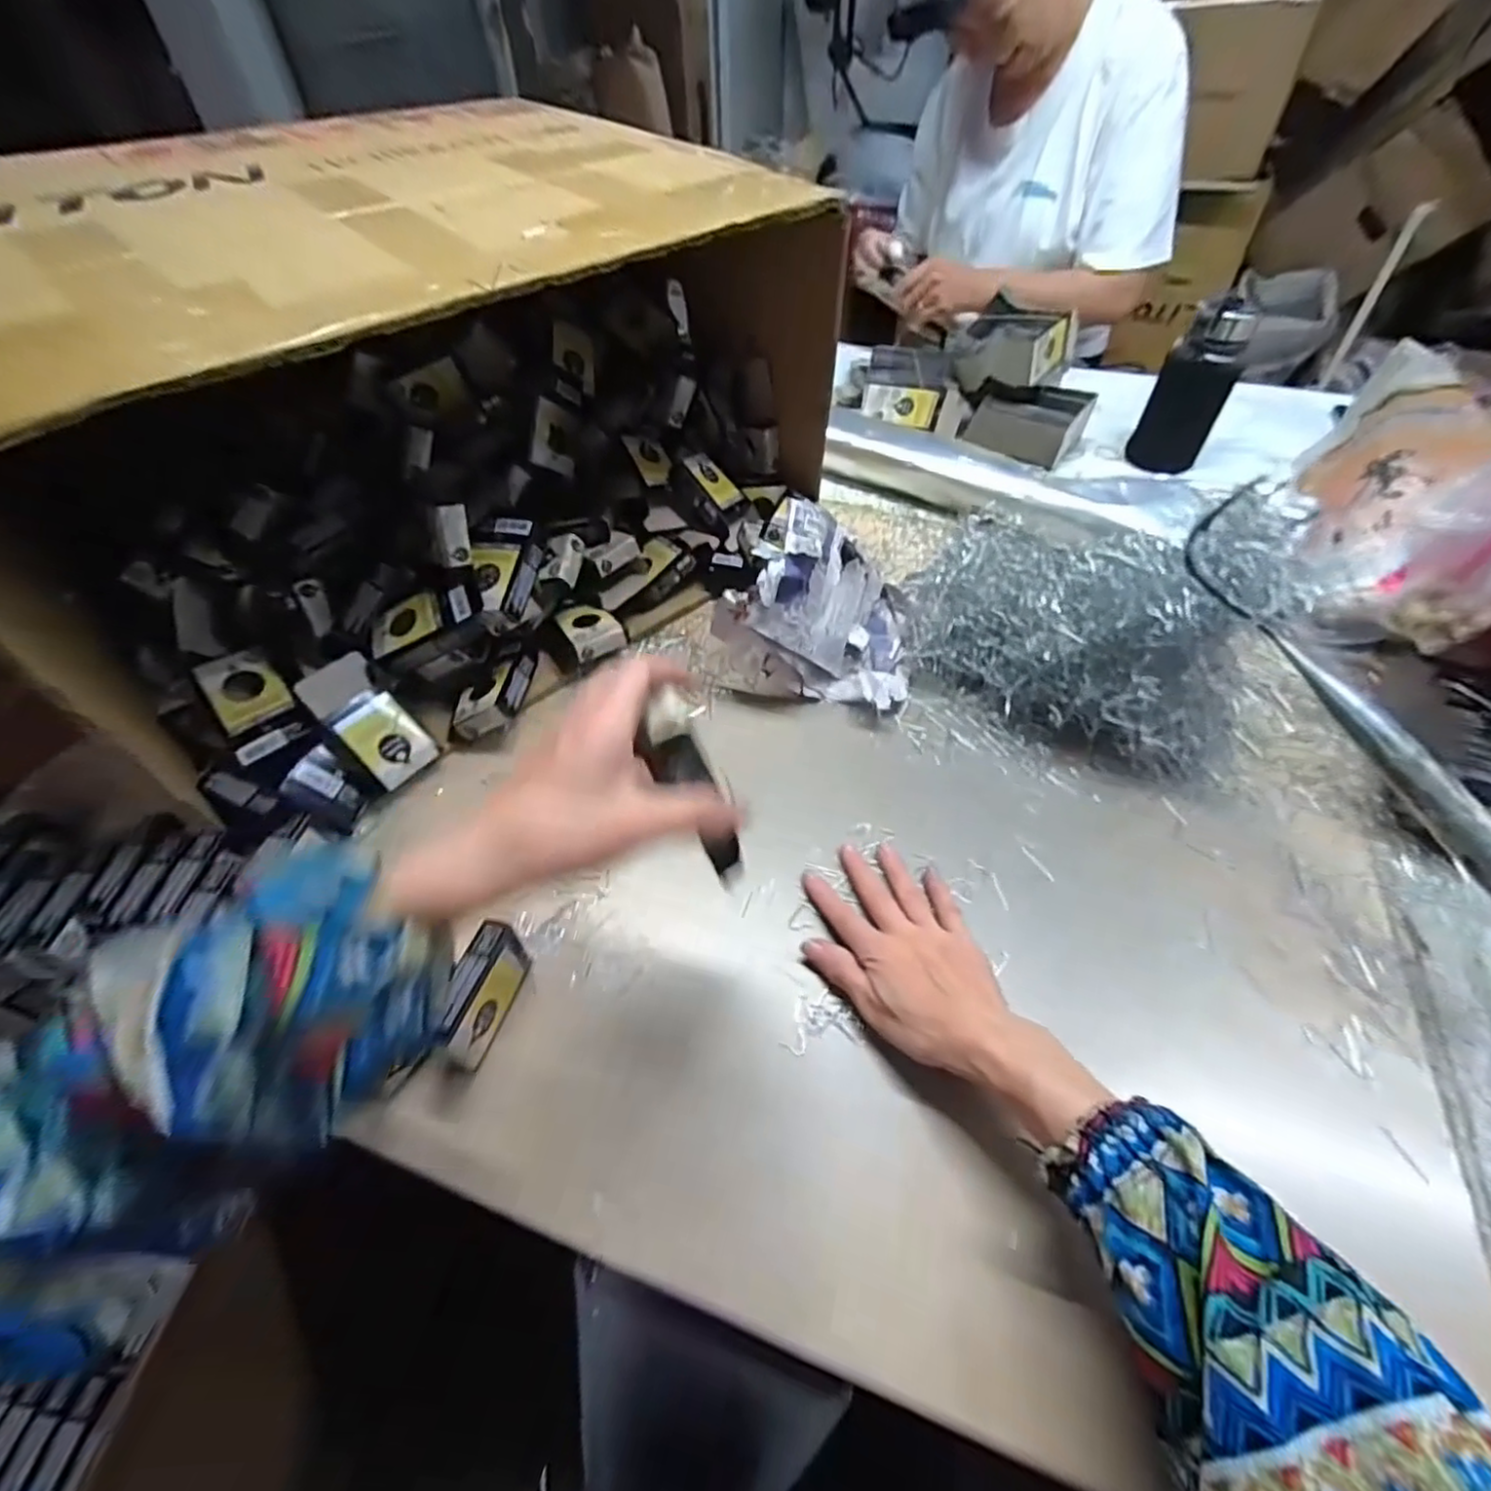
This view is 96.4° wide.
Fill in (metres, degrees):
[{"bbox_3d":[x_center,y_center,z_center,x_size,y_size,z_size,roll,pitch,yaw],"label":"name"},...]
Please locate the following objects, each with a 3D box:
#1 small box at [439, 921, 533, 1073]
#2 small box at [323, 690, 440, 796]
[{"bbox_3d":[-0.156,0.149,0.399,0.019,0.054,0.073,12,53,11],"label":"small box"},{"bbox_3d":[-0.279,-0.005,0.510,0.017,0.069,0.057,1,41,42],"label":"small box"}]

